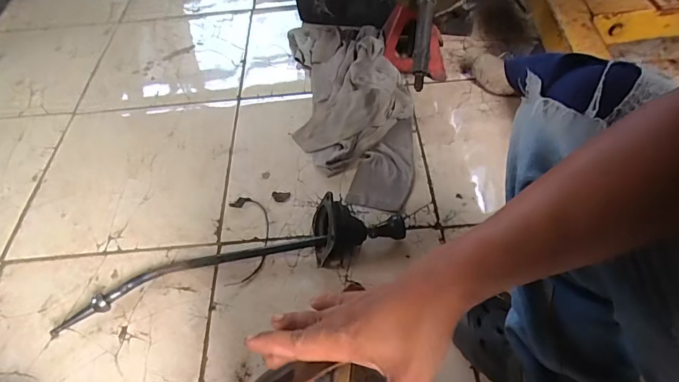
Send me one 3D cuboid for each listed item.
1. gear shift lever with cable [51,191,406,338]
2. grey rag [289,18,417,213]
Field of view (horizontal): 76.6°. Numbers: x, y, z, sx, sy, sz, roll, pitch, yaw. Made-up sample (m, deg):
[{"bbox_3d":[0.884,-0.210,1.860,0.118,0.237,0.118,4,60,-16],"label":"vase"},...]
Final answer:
[{"bbox_3d":[-0.174,0.104,0.713,0.594,0.103,0.114,-17,55,-11],"label":"gear shift lever with cable"},{"bbox_3d":[0.026,-0.215,0.968,0.257,0.081,0.585,-6,53,-1],"label":"grey rag"}]

